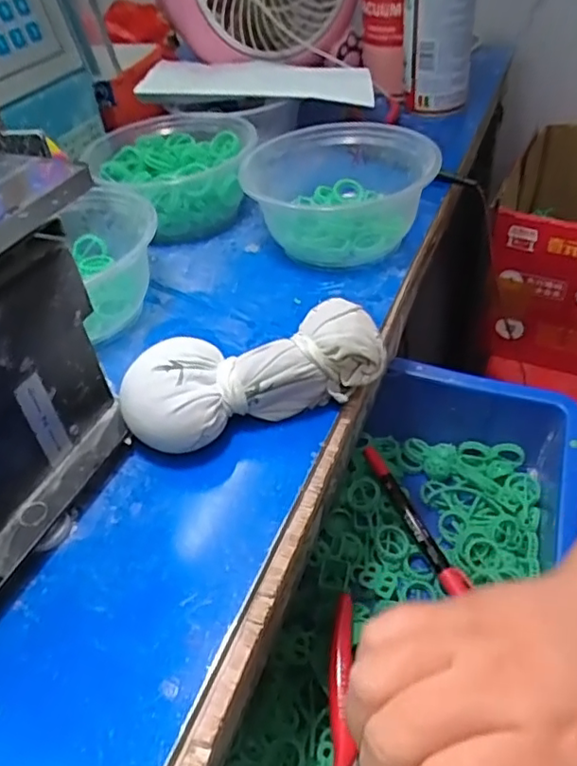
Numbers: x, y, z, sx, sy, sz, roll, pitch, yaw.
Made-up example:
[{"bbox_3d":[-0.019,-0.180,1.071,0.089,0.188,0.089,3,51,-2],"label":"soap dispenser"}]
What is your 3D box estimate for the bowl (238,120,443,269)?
[{"bbox_3d":[0.034,-0.134,0.435,0.126,0.066,0.117,-3,44,2],"label":"bowl"}]

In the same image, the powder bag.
[{"bbox_3d":[-0.017,-0.003,0.317,0.138,0.044,0.055,-16,45,-11],"label":"powder bag"}]

